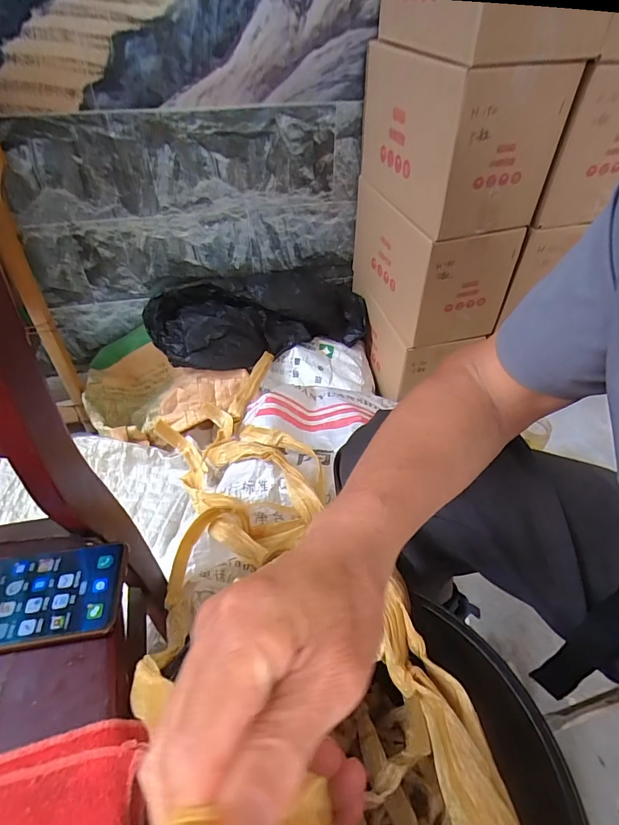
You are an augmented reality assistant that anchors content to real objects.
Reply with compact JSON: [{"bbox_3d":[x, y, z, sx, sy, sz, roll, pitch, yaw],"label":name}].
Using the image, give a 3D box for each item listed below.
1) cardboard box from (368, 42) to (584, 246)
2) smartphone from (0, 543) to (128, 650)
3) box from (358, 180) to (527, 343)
[{"bbox_3d":[0.278,-0.582,0.888,0.240,0.271,0.522,-7,46,-8],"label":"cardboard box"},{"bbox_3d":[-0.236,0.149,0.342,0.161,0.008,0.075,-6,45,-8],"label":"smartphone"},{"bbox_3d":[0.264,-0.376,1.018,0.223,0.236,0.387,-11,46,-12],"label":"box"}]

